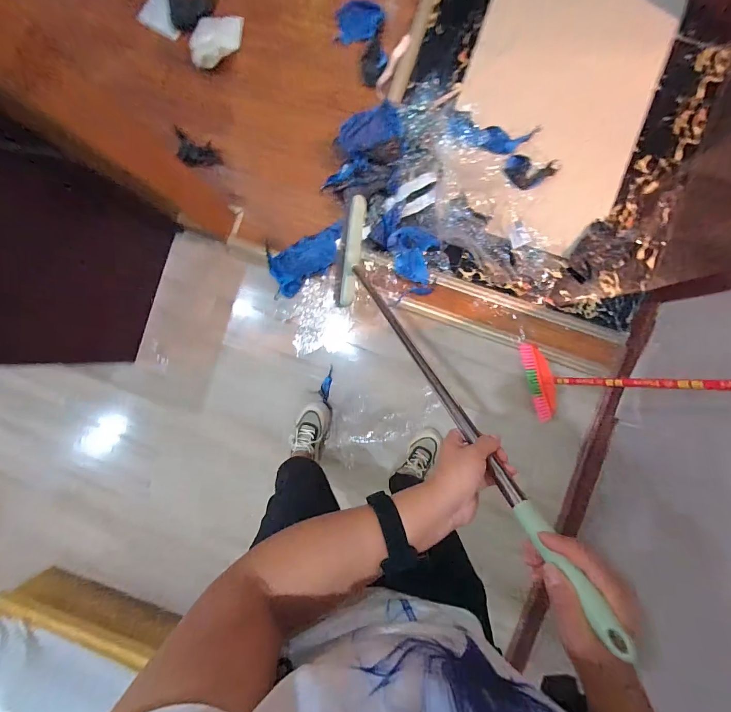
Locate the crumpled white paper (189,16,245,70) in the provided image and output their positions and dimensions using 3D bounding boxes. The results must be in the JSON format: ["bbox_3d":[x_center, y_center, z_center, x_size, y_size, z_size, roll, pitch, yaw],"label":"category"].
[{"bbox_3d":[-0.499,-1.073,1.185,0.112,0.089,0.229,33,74,4],"label":"crumpled white paper"}]

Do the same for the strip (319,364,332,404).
[{"bbox_3d":[-0.133,0.093,1.183,0.037,0.007,0.128,8,90,5],"label":"strip"}]

